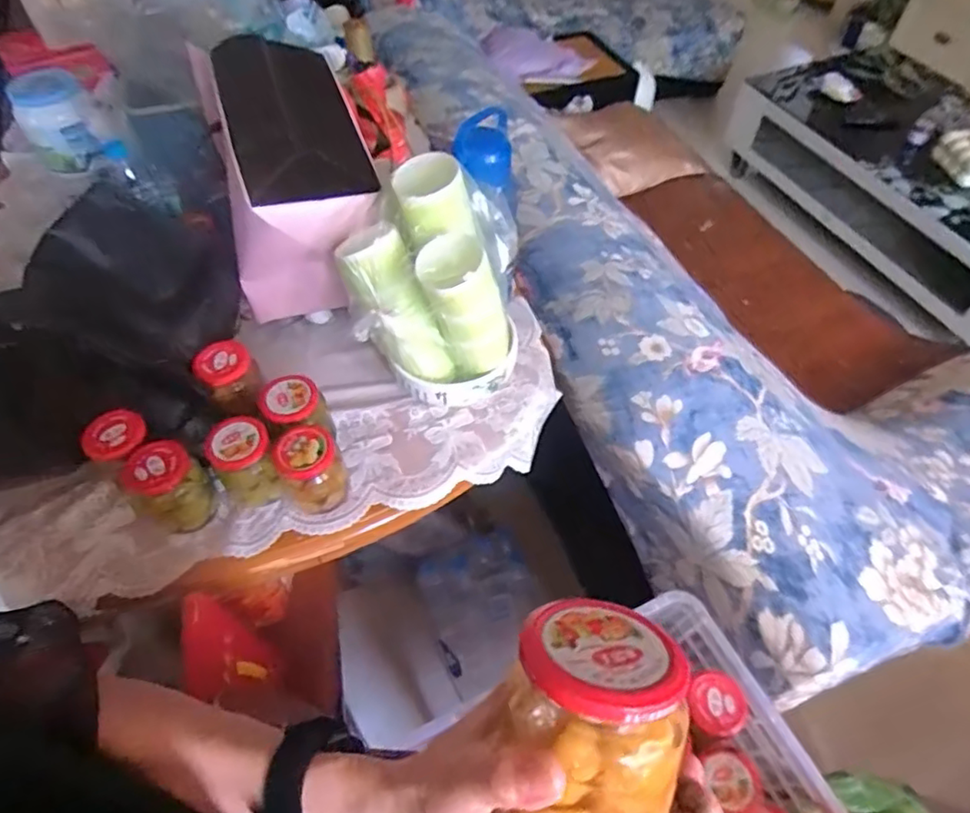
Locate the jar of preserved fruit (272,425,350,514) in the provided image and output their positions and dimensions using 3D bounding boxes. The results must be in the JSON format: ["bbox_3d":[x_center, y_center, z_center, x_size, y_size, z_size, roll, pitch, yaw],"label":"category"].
[{"bbox_3d":[-0.215,0.082,0.758,0.073,0.110,0.073,0,54,0],"label":"jar of preserved fruit"}]

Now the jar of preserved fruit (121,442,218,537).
[{"bbox_3d":[-0.387,0.105,0.752,0.075,0.117,0.072,0,54,0],"label":"jar of preserved fruit"}]

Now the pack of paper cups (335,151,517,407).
[{"bbox_3d":[-0.075,-0.149,0.789,0.177,0.258,0.190,-25,58,-17],"label":"pack of paper cups"}]

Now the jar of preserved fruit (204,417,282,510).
[{"bbox_3d":[-0.302,0.077,0.768,0.073,0.119,0.087,-34,61,-22],"label":"jar of preserved fruit"}]

